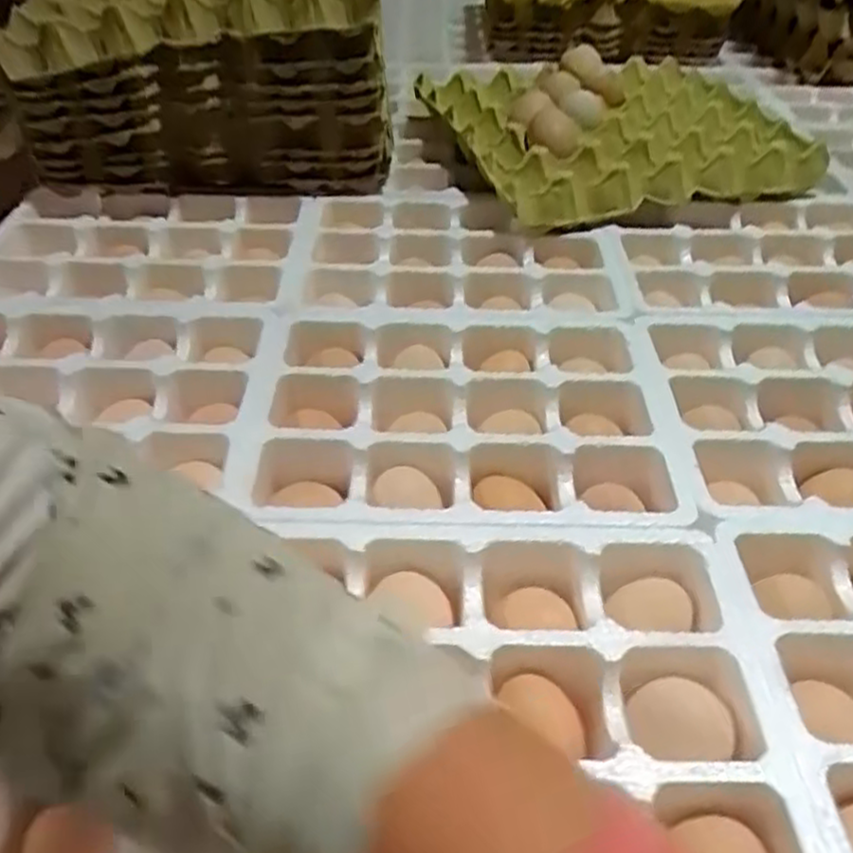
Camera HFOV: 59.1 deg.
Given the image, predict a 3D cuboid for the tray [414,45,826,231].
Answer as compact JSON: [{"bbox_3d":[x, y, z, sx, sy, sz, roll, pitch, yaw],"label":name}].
[{"bbox_3d":[0.168,-0.277,0.699,0.304,0.053,0.274,-11,44,-16],"label":"tray"}]

